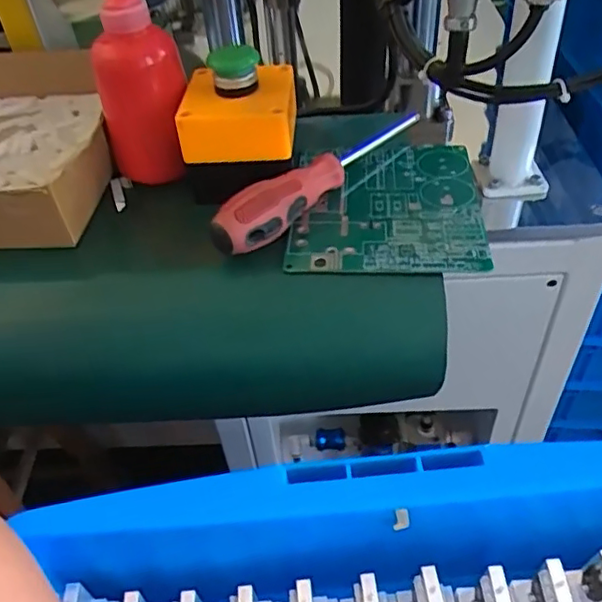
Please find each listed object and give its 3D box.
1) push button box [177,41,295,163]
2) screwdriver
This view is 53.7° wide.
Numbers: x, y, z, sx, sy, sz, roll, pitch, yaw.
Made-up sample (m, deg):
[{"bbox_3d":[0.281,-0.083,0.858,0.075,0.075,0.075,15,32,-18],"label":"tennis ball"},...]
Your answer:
[{"bbox_3d":[-0.043,-0.132,0.389,0.073,0.059,0.073,-1,45,4],"label":"push button box"},{"bbox_3d":[0.022,-0.088,0.395,0.023,0.029,0.192,32,56,31],"label":"screwdriver"}]

